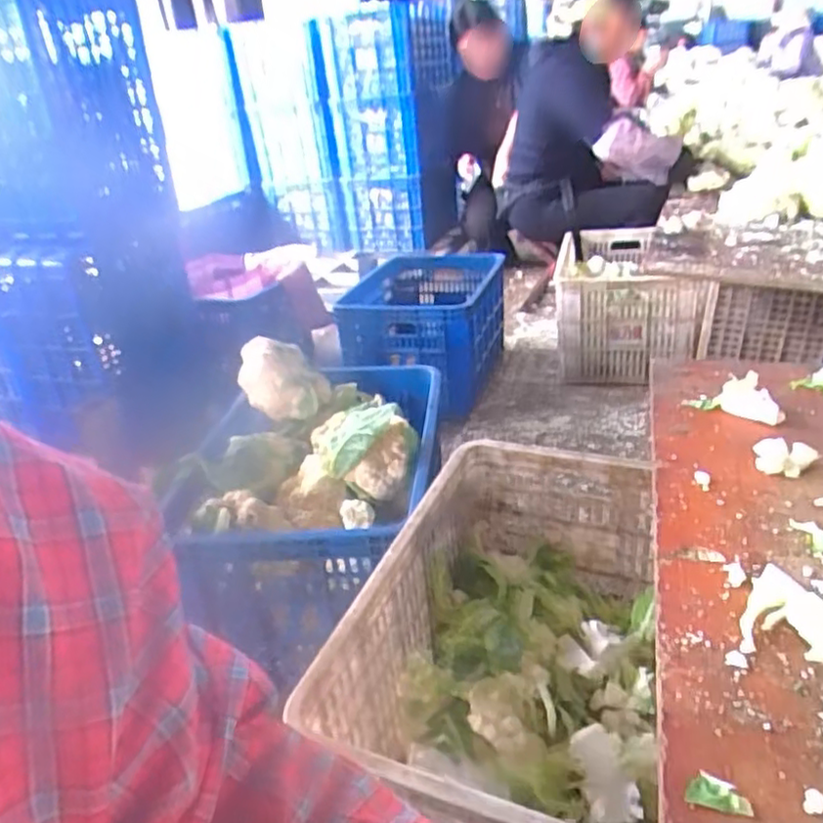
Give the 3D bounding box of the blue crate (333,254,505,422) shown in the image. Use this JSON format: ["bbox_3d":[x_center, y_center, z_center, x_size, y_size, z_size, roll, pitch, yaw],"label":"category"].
[{"bbox_3d":[0.048,-0.239,1.868,0.374,0.282,0.550,4,29,18],"label":"blue crate"}]

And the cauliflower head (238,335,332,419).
[{"bbox_3d":[-0.226,-0.055,1.193,0.151,0.140,0.113,-11,27,-9],"label":"cauliflower head"}]

